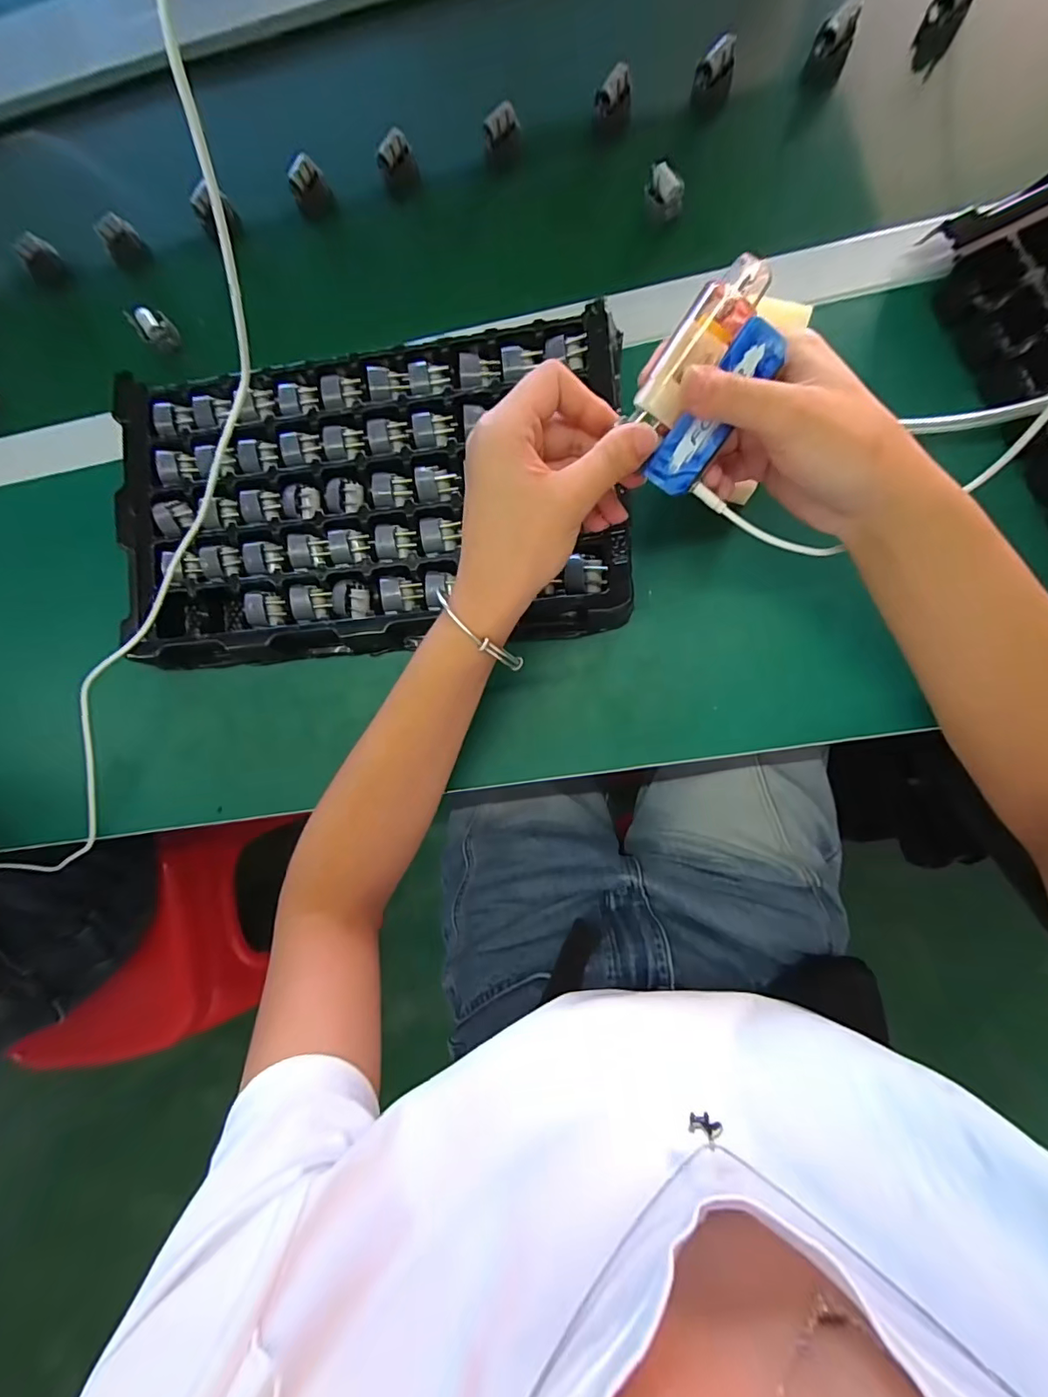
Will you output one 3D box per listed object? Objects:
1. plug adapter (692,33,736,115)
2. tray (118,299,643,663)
[{"bbox_3d":[0.140,-0.457,0.373,0.023,0.038,0.017,-15,86,5],"label":"plug adapter"},{"bbox_3d":[-0.112,-0.140,0.366,0.365,0.034,0.214,-4,87,6],"label":"tray"}]

